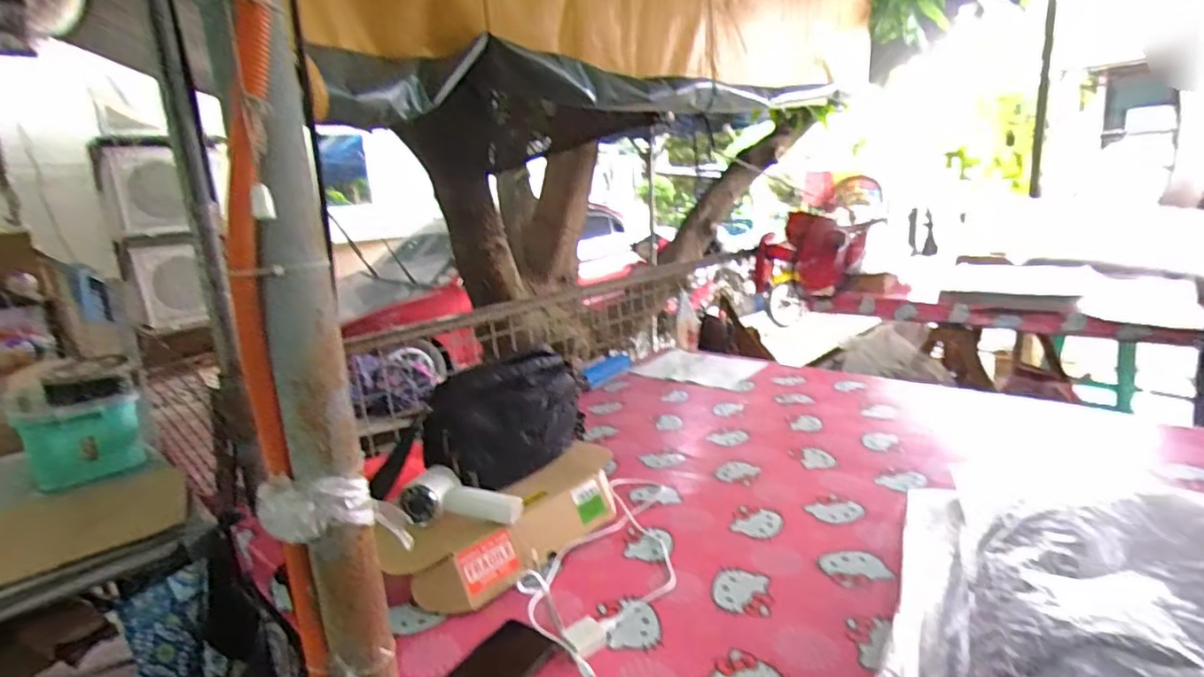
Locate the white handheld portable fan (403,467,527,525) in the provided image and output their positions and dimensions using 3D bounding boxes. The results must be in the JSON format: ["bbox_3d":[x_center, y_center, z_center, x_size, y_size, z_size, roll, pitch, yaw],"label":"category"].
[{"bbox_3d":[-0.184,0.220,0.814,0.155,0.052,0.069,9,15,2],"label":"white handheld portable fan"}]

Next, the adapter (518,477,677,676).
[{"bbox_3d":[0.024,0.287,0.813,0.172,0.022,0.388,3,16,28],"label":"adapter"}]

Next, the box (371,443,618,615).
[{"bbox_3d":[-0.113,0.255,0.828,0.367,0.082,0.128,-16,18,-37],"label":"box"}]

